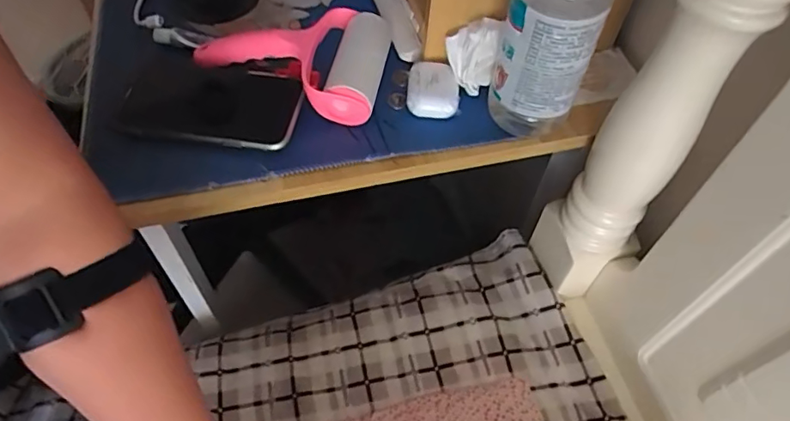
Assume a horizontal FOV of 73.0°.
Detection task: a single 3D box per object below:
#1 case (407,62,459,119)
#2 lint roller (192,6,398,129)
[{"bbox_3d":[0.033,-0.105,0.462,0.042,0.020,0.049,4,55,1],"label":"case"},{"bbox_3d":[-0.094,-0.124,0.471,0.173,0.061,0.109,6,55,3],"label":"lint roller"}]

